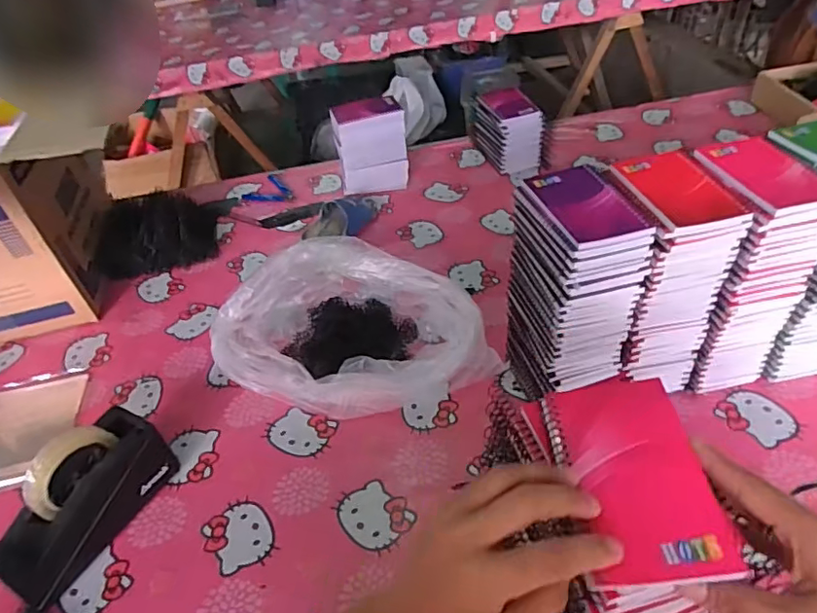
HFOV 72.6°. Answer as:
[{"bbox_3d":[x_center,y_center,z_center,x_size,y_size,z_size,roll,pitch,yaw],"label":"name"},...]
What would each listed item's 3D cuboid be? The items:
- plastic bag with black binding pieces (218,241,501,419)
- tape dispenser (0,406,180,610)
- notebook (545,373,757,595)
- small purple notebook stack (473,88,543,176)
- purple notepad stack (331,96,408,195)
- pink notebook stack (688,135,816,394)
[{"bbox_3d":[-0.083,0.030,0.791,0.386,0.120,0.251,19,47,26],"label":"plastic bag with black binding pieces"},{"bbox_3d":[-0.372,0.214,0.628,0.069,0.124,0.199,17,46,25],"label":"tape dispenser"},{"bbox_3d":[0.140,0.104,0.350,0.082,0.012,0.131,-11,45,4],"label":"notebook"},{"bbox_3d":[0.210,-0.372,1.171,0.096,0.142,0.159,-17,42,-12],"label":"small purple notebook stack"},{"bbox_3d":[-0.079,-0.340,1.184,0.149,0.175,0.077,-6,41,1],"label":"purple notepad stack"},{"bbox_3d":[0.389,-0.034,0.681,0.113,0.294,0.130,-14,42,-8],"label":"pink notebook stack"}]

